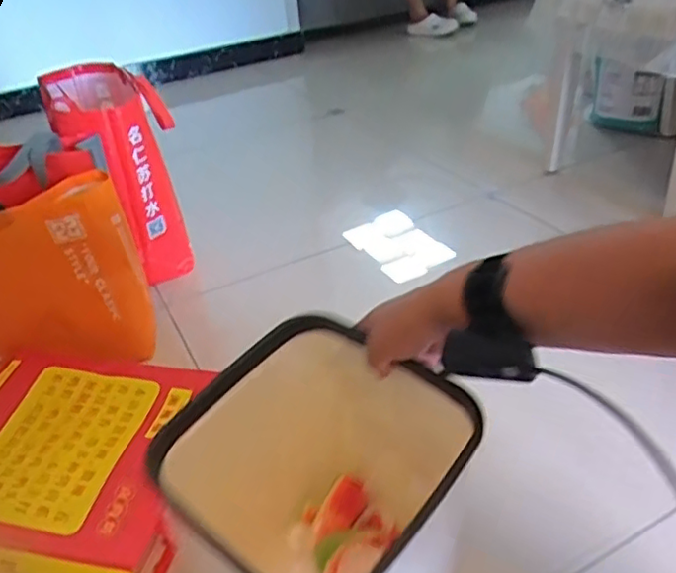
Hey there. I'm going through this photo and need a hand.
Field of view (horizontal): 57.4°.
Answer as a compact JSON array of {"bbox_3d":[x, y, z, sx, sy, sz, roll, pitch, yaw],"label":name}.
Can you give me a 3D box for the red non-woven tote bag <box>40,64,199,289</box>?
[{"bbox_3d":[-0.467,-0.257,1.372,0.208,0.387,0.416,-21,37,-19],"label":"red non-woven tote bag"}]

